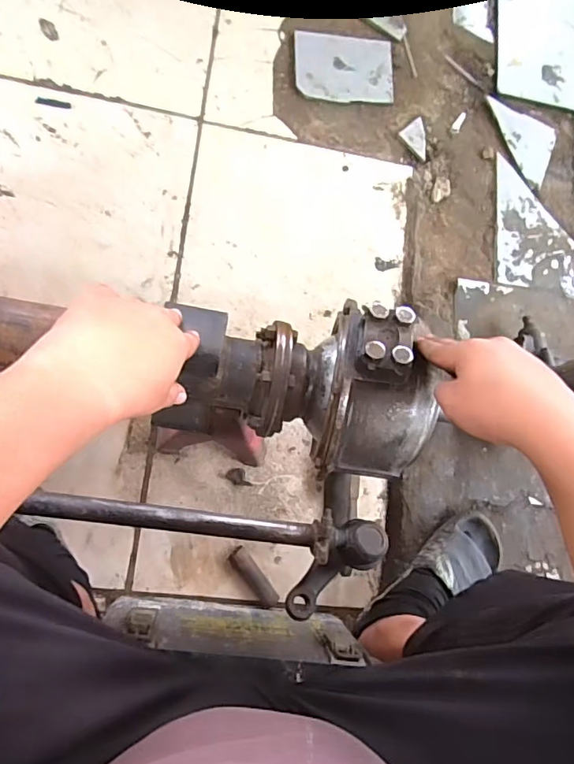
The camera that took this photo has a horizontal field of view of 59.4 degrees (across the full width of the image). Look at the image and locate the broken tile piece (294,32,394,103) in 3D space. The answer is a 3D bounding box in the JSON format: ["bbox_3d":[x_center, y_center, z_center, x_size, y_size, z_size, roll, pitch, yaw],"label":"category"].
[{"bbox_3d":[0.105,-0.574,0.918,0.179,0.011,0.126,-2,86,-8],"label":"broken tile piece"}]

